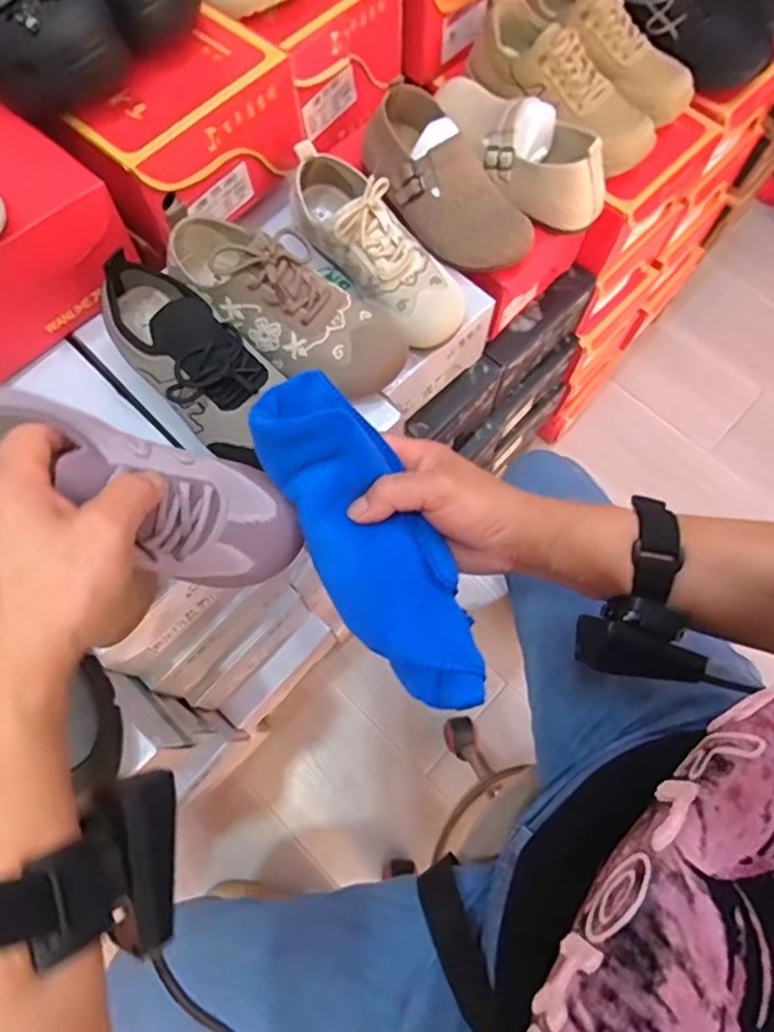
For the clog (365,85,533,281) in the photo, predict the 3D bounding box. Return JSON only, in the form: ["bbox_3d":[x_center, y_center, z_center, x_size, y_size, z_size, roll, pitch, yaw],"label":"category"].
[{"bbox_3d":[0.062,-0.345,0.608,0.097,0.069,0.212,-39,75,-14],"label":"clog"}]

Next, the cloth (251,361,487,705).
[{"bbox_3d":[-0.008,0.017,0.357,0.071,0.030,0.215,-30,93,-11],"label":"cloth"}]

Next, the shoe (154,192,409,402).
[{"bbox_3d":[-0.101,-0.193,0.502,0.242,0.074,0.083,31,72,10],"label":"shoe"}]

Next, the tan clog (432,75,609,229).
[{"bbox_3d":[0.136,-0.405,0.631,0.083,0.074,0.225,-33,73,-12],"label":"tan clog"}]

